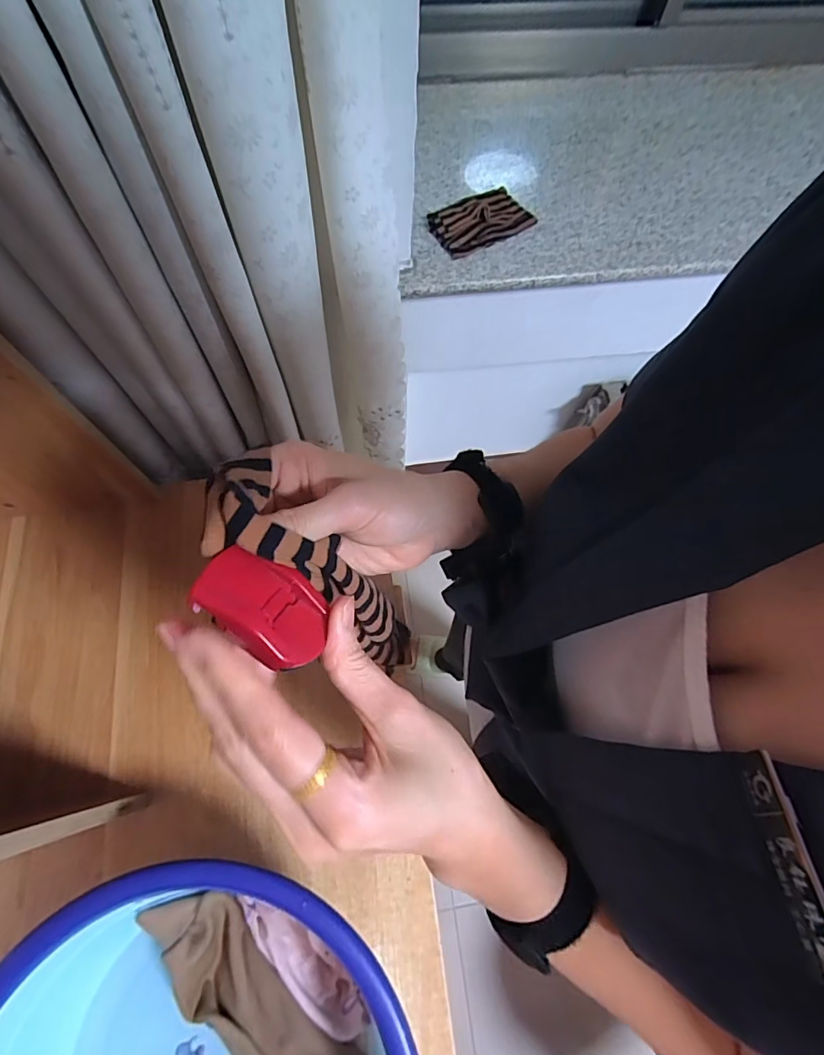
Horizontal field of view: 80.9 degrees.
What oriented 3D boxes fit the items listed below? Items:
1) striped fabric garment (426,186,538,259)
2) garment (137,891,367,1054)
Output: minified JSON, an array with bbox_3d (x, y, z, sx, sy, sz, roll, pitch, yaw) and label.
[{"bbox_3d":[0.100,-0.439,0.692,0.138,0.023,0.083,-28,72,-12],"label":"striped fabric garment"},{"bbox_3d":[-0.142,0.473,0.468,0.105,0.057,0.289,-40,75,-16],"label":"garment"}]

